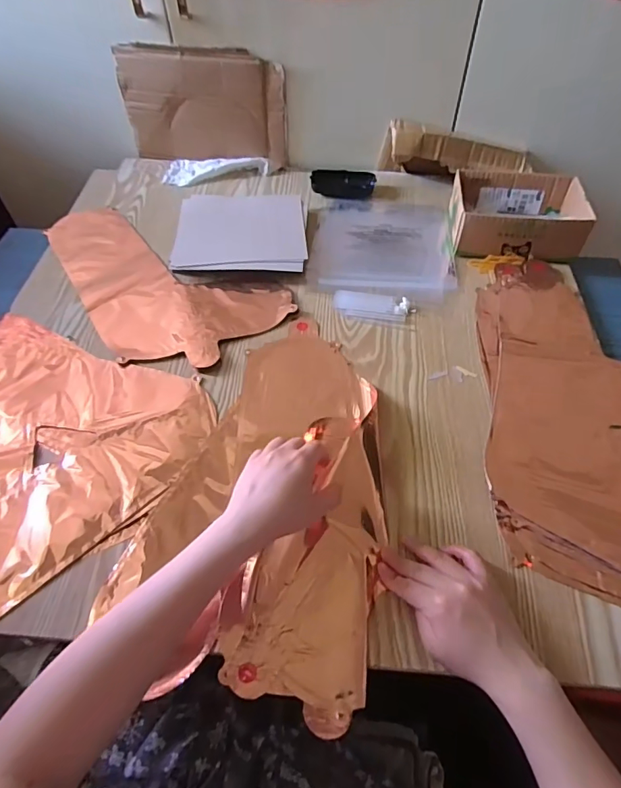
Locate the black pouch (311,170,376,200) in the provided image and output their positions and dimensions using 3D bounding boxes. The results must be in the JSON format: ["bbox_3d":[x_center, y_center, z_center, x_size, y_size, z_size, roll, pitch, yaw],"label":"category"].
[{"bbox_3d":[0.057,-0.374,0.834,0.111,0.018,0.060,3,54,3],"label":"black pouch"}]

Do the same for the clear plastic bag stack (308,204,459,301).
[{"bbox_3d":[0.112,-0.235,0.739,0.209,0.016,0.233,5,54,4],"label":"clear plastic bag stack"}]

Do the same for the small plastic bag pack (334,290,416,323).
[{"bbox_3d":[0.085,-0.121,0.644,0.106,0.010,0.043,13,55,10],"label":"small plastic bag pack"}]

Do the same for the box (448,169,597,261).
[{"bbox_3d":[0.308,-0.266,0.711,0.183,0.067,0.140,6,54,5],"label":"box"}]

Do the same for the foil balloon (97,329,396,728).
[{"bbox_3d":[-0.033,0.077,0.494,0.238,0.045,0.409,11,55,9],"label":"foil balloon"}]

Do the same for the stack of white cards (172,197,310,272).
[{"bbox_3d":[-0.103,-0.248,0.720,0.192,0.026,0.162,2,54,2],"label":"stack of white cards"}]

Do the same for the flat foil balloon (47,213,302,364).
[{"bbox_3d":[-0.247,-0.170,0.685,0.417,0.005,0.209,35,61,23],"label":"flat foil balloon"}]

